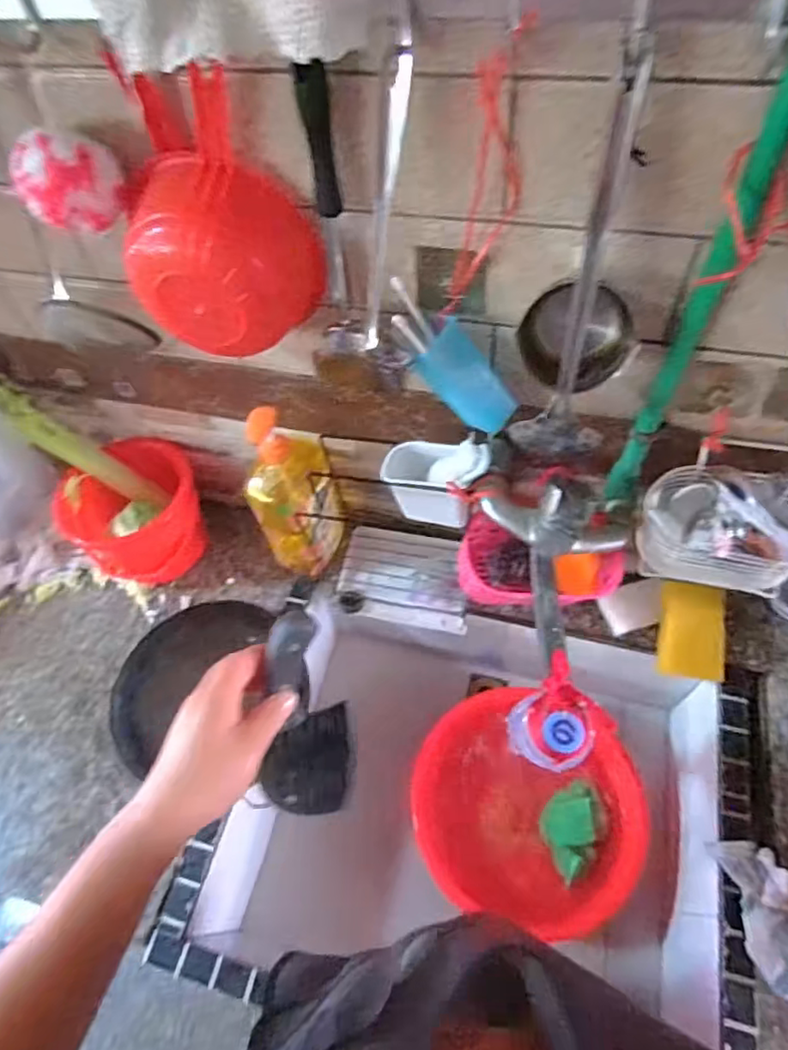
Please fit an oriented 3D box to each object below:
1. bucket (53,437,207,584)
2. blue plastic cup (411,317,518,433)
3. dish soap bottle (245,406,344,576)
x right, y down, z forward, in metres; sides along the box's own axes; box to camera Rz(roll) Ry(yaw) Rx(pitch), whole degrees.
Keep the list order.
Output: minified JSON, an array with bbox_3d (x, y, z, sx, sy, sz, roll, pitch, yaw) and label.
[{"bbox_3d":[-0.384,-0.011,0.926,0.177,0.166,0.166,-2,57,4],"label":"bucket"},{"bbox_3d":[0.075,-0.152,0.605,0.050,0.124,0.051,-17,48,38],"label":"blue plastic cup"},{"bbox_3d":[-0.133,-0.034,0.811,0.107,0.276,0.070,-10,57,-2],"label":"dish soap bottle"}]

